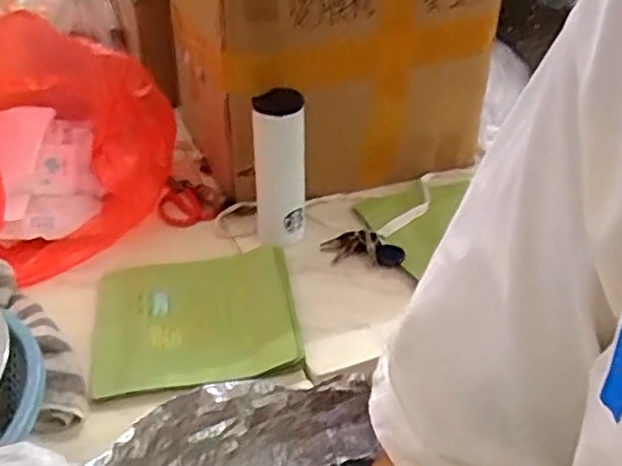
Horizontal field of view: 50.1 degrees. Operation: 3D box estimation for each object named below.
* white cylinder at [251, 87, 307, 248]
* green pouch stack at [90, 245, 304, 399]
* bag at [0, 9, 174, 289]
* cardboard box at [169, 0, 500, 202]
[{"bbox_3d":[-0.042,-0.085,0.922,0.070,0.212,0.061,0,36,0],"label":"white cylinder"},{"bbox_3d":[-0.142,0.097,0.834,0.239,0.024,0.225,-6,36,-9],"label":"green pouch stack"},{"bbox_3d":[-0.412,-0.147,1.011,0.337,0.272,0.410,1,36,2],"label":"bag"},{"bbox_3d":[0.018,-0.314,1.130,0.496,0.395,0.333,-14,38,-18],"label":"cardboard box"}]

